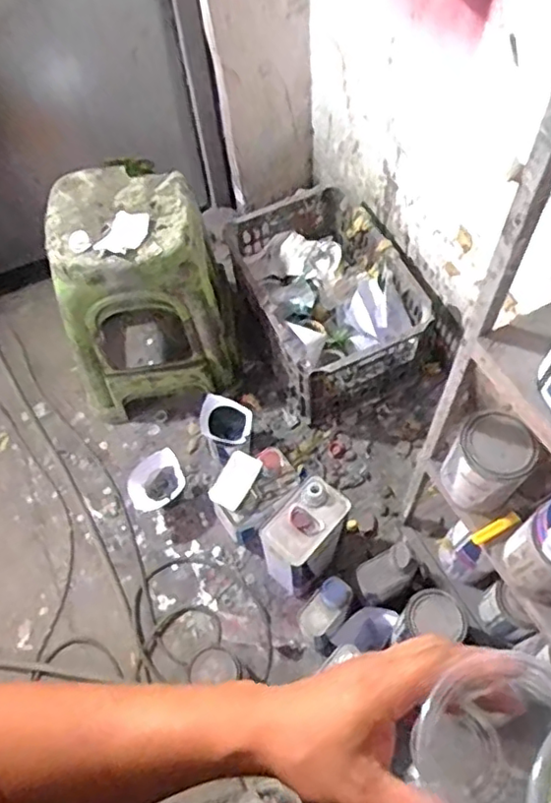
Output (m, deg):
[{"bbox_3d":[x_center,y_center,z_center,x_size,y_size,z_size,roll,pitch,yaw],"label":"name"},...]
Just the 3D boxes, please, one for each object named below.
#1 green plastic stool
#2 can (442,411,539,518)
[{"bbox_3d":[-0.296,-0.254,1.402,0.354,0.466,0.340,-9,61,-2],"label":"green plastic stool"},{"bbox_3d":[0.305,0.088,0.888,0.103,0.127,0.111,-1,61,3],"label":"can"}]

